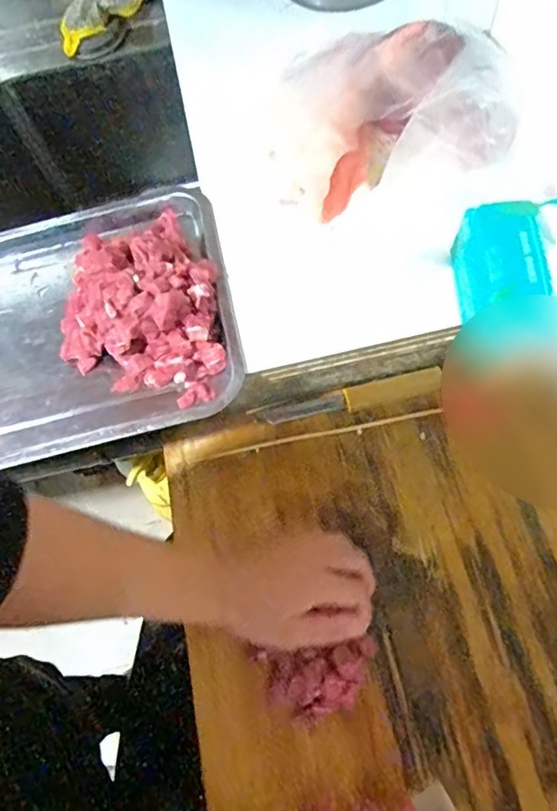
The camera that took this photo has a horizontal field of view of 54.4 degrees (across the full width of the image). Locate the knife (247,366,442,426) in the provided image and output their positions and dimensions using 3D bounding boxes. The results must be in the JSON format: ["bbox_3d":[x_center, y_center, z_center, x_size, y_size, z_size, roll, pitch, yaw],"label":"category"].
[{"bbox_3d":[0.067,-0.009,0.517,0.178,0.015,0.024,-12,65,0],"label":"knife"}]

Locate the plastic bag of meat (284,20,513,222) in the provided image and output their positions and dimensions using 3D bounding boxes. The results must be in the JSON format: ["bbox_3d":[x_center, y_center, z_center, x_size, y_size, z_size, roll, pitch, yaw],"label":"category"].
[{"bbox_3d":[0.117,-0.270,0.496,0.202,0.088,0.149,-5,65,4],"label":"plastic bag of meat"}]

